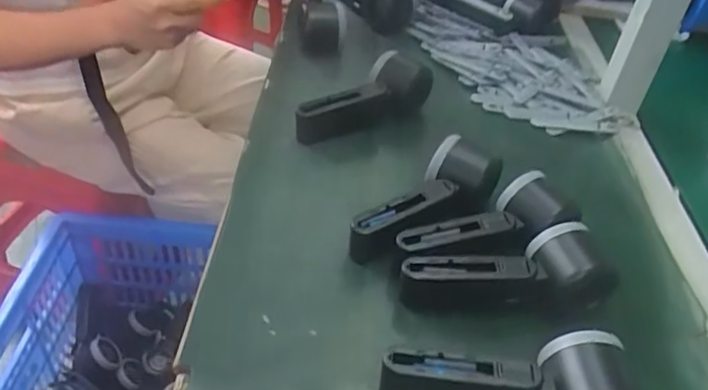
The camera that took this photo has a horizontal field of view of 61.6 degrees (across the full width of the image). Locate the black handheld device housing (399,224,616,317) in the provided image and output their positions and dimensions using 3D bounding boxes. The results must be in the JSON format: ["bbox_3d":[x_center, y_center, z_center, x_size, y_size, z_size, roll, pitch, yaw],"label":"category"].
[{"bbox_3d":[0.120,0.062,0.469,0.167,0.048,0.047,2,42,-4],"label":"black handheld device housing"}]

